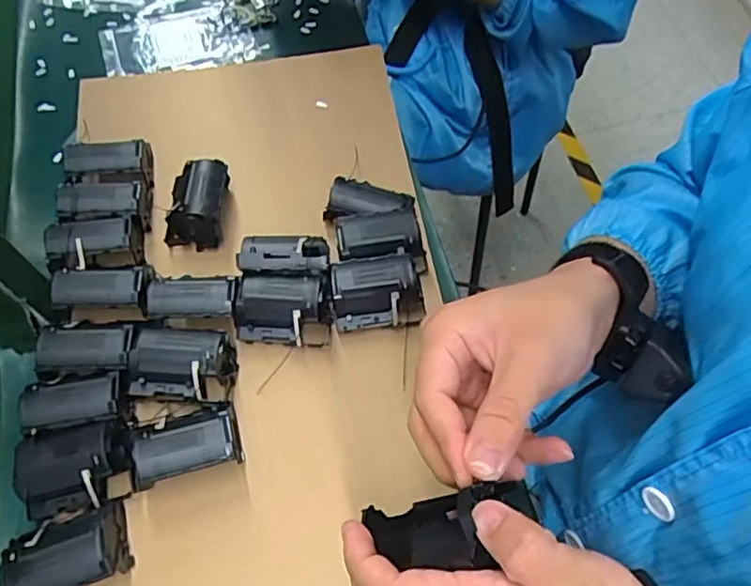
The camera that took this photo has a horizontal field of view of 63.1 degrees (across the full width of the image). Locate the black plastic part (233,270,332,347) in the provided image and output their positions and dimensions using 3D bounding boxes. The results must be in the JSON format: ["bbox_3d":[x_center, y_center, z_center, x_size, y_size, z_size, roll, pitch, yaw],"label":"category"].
[{"bbox_3d":[-0.070,0.014,0.473,0.070,0.041,0.048,-1,62,2],"label":"black plastic part"}]

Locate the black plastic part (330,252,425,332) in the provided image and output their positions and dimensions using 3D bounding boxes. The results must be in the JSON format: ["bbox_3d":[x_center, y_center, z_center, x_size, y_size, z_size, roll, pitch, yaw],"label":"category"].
[{"bbox_3d":[0.000,-0.001,0.478,0.067,0.041,0.047,-9,62,-3],"label":"black plastic part"}]

